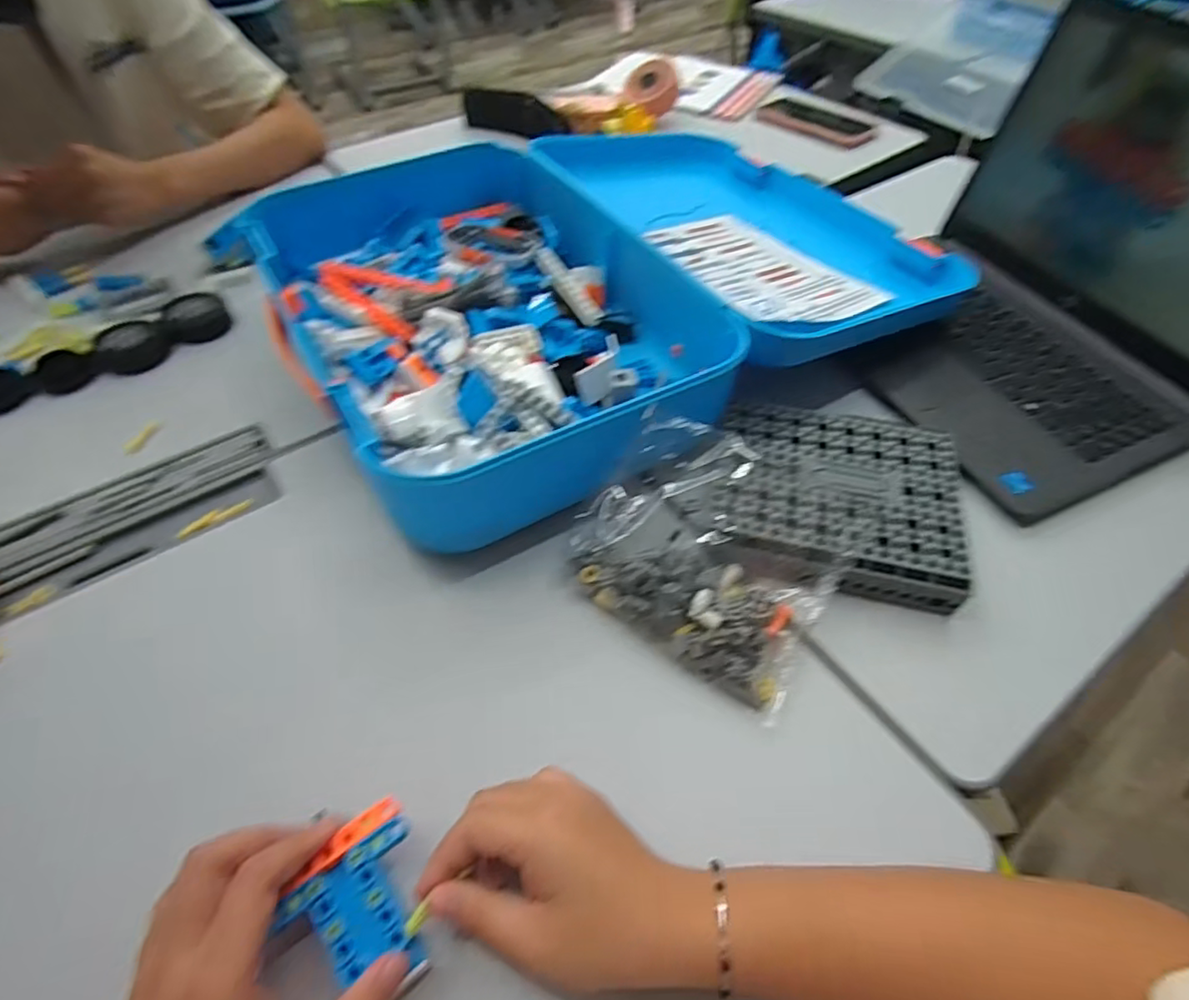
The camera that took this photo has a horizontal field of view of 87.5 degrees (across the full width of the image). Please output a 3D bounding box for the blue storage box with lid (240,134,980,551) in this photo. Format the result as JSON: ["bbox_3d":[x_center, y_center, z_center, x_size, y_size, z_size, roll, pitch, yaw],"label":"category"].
[{"bbox_3d":[0.009,-0.219,0.579,0.557,0.087,0.412,-28,57,-21],"label":"blue storage box with lid"}]

